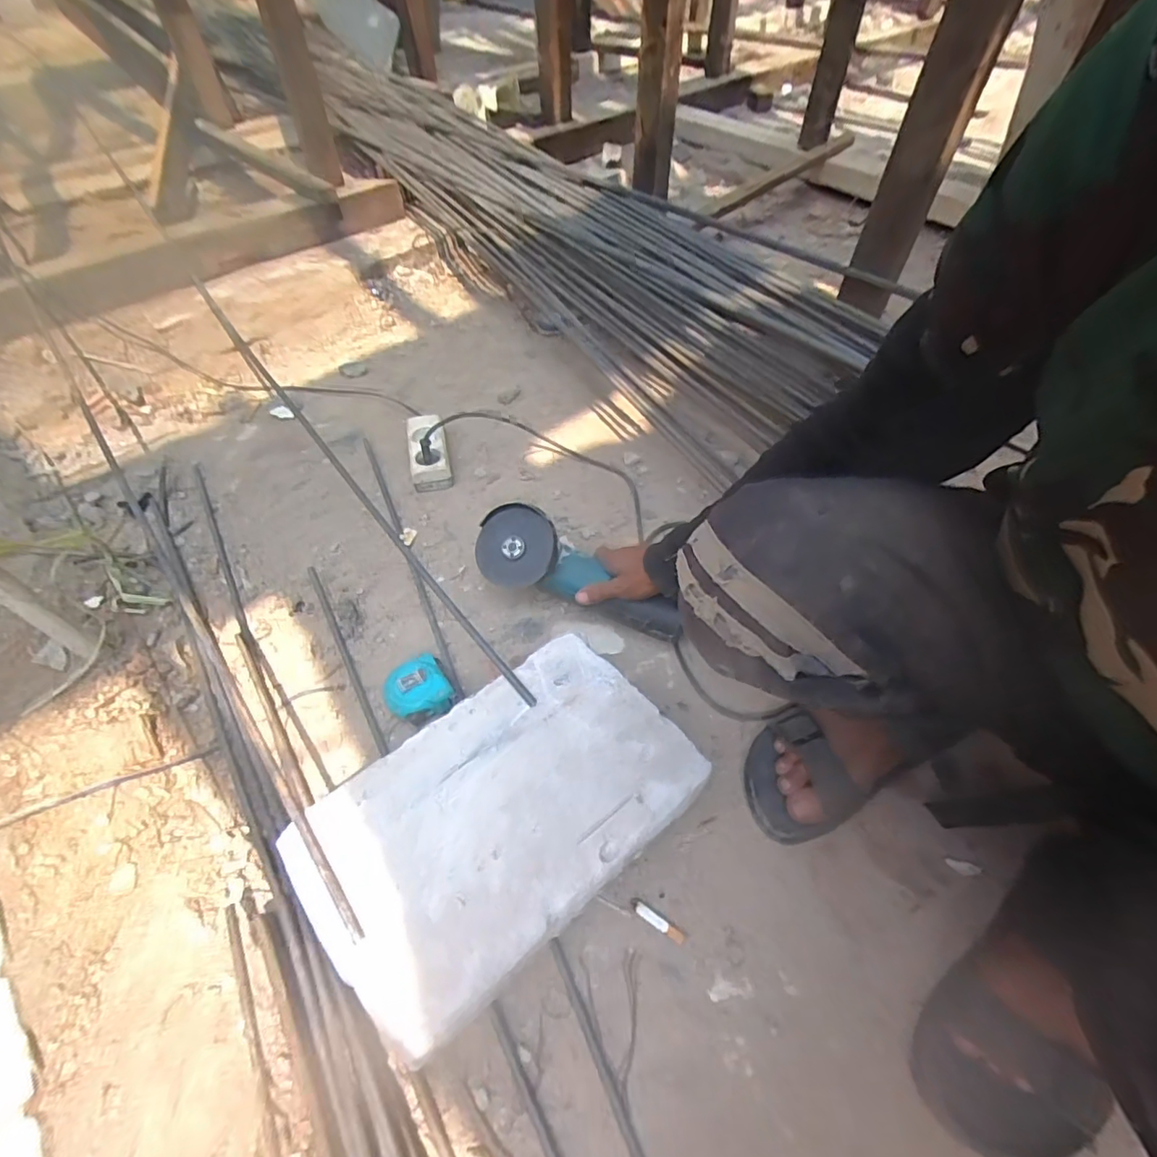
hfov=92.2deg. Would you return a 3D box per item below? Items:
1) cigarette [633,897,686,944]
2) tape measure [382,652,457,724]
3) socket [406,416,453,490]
[{"bbox_3d":[0.071,0.310,0.504,0.053,0.004,0.011,29,58,21],"label":"cigarette"},{"bbox_3d":[-0.182,0.127,0.633,0.071,0.040,0.069,-23,55,-16],"label":"tape measure"},{"bbox_3d":[-0.234,-0.201,0.874,0.065,0.054,0.132,-13,53,-9],"label":"socket"}]

